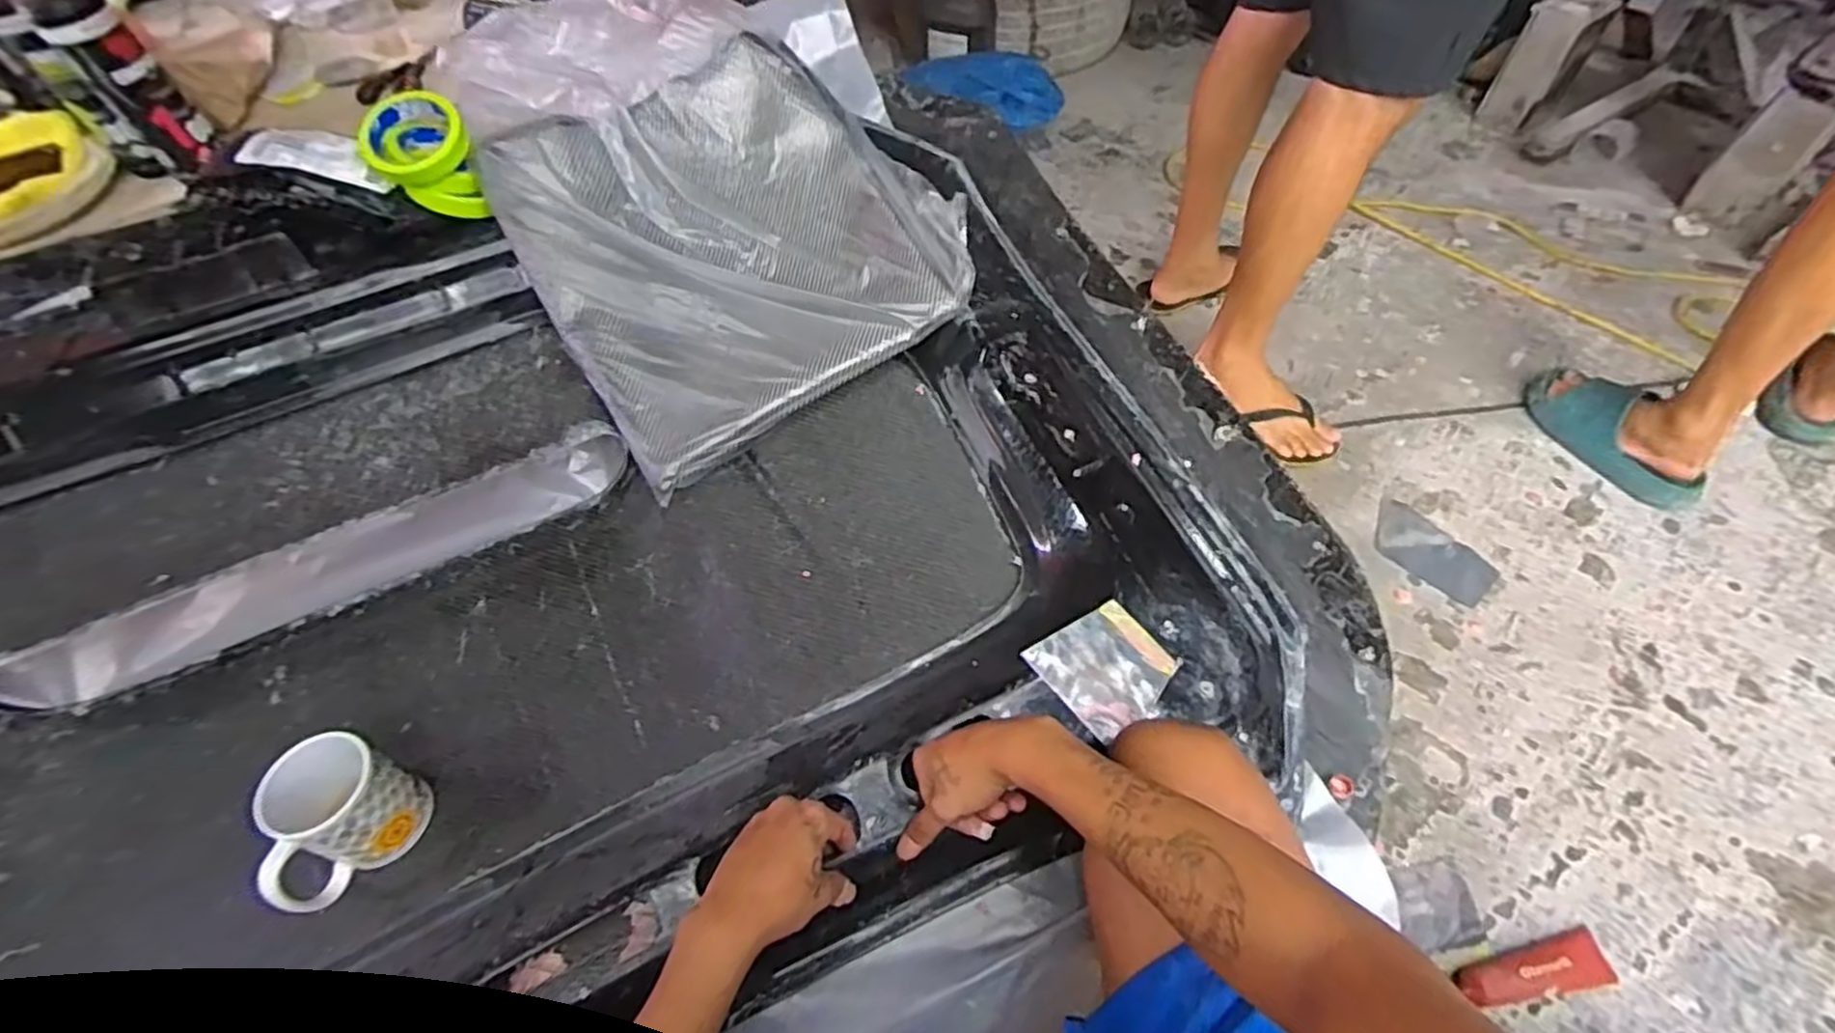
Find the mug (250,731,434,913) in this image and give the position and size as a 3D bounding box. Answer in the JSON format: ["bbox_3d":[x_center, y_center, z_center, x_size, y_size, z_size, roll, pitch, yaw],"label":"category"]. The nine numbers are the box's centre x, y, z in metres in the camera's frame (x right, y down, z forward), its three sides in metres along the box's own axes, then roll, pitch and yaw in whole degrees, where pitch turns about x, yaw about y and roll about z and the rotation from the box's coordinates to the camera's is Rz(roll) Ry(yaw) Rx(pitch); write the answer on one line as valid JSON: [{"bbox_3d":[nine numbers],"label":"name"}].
[{"bbox_3d":[-0.454,0.237,0.608,0.072,0.102,0.107,29,60,21],"label":"mug"}]

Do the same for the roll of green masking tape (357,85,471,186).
[{"bbox_3d":[-0.509,-0.383,0.789,0.097,0.031,0.093,0,85,-5],"label":"roll of green masking tape"}]

